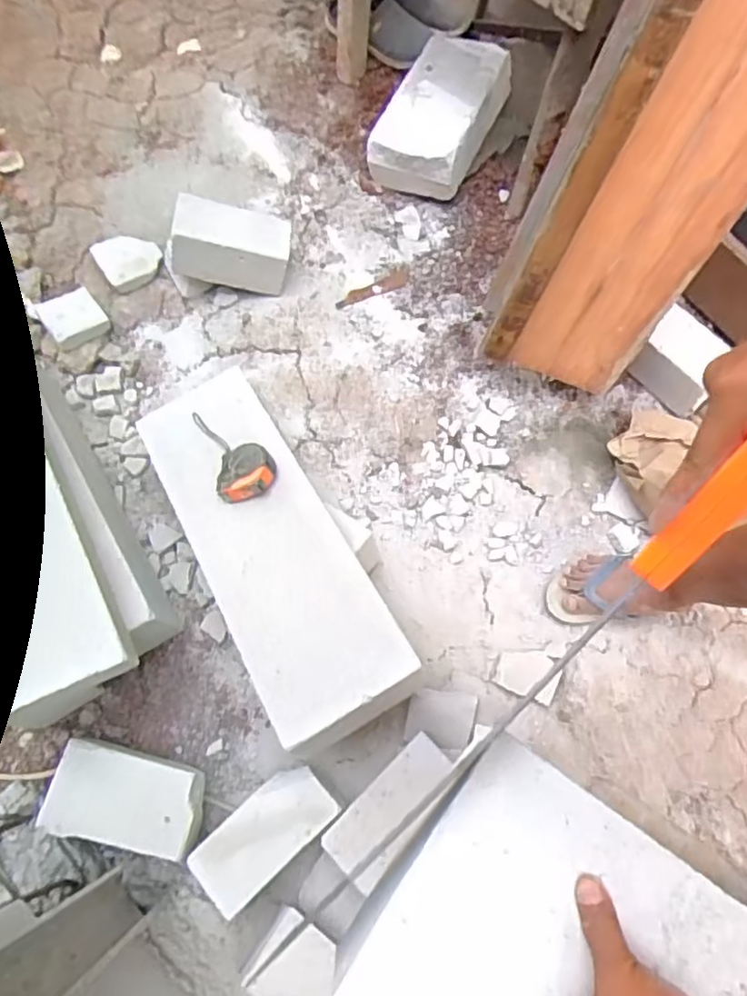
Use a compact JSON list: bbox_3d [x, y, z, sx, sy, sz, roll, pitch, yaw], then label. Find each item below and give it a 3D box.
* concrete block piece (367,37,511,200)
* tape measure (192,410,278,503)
[{"bbox_3d":[0.136,-0.781,1.296,0.215,0.141,0.357,28,72,7],"label":"concrete block piece"},{"bbox_3d":[-0.233,-0.073,0.994,0.092,0.044,0.206,-36,49,-13],"label":"tape measure"}]

